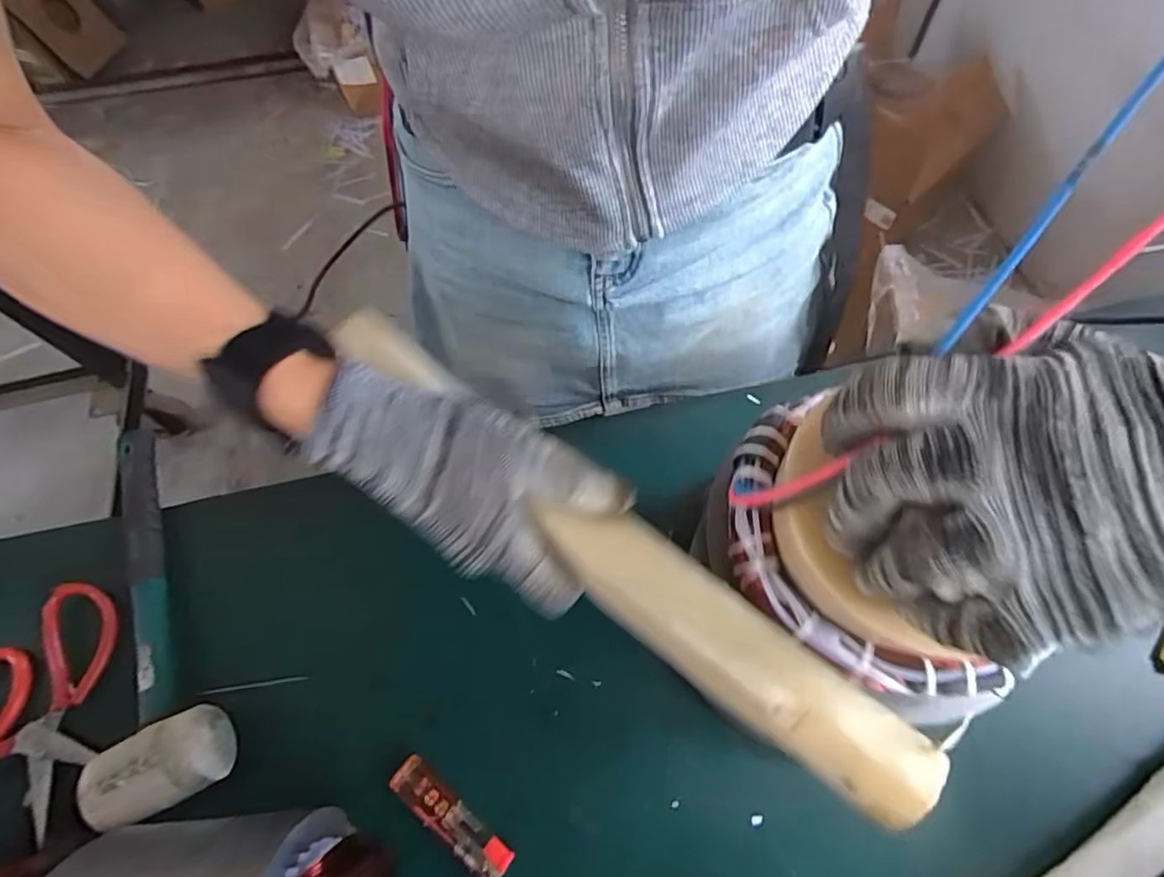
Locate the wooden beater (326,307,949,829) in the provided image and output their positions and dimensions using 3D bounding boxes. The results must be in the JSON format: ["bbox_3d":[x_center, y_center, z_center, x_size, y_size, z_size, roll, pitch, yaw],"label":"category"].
[{"bbox_3d":[0.003,0.039,0.263,0.321,0.034,0.041,39,72,18],"label":"wooden beater"}]

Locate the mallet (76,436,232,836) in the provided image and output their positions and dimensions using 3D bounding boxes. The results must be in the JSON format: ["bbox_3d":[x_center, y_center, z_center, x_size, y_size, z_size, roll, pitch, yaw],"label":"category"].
[{"bbox_3d":[-0.308,0.101,0.402,0.064,0.044,0.288,-28,66,-10],"label":"mallet"}]

